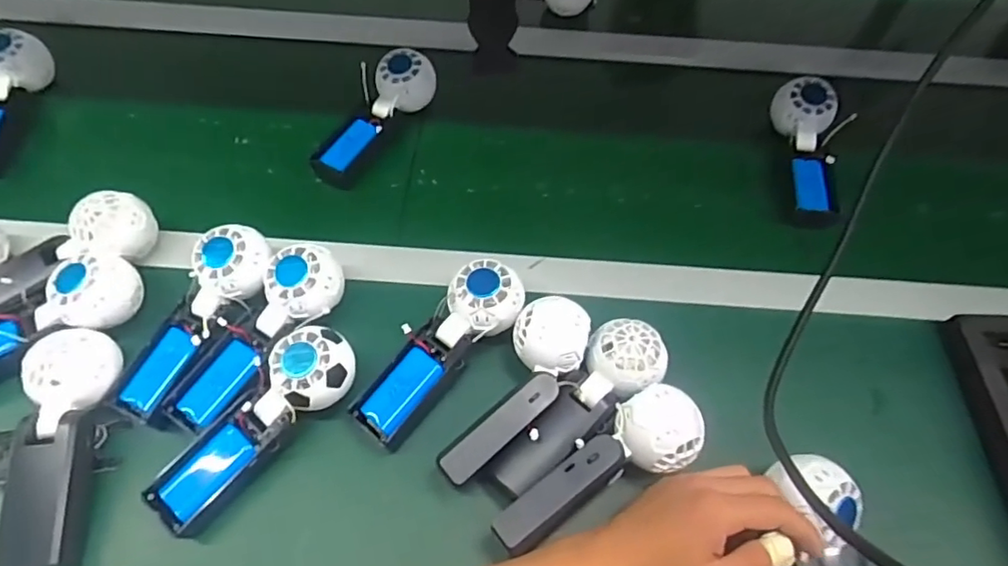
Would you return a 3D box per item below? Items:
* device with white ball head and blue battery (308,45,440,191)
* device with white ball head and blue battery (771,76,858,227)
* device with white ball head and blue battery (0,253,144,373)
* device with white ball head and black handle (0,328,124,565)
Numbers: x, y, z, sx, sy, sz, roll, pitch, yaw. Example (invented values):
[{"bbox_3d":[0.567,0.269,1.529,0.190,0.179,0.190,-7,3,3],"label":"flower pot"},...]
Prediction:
[{"bbox_3d":[-0.142,-0.176,0.617,0.064,0.043,0.167,28,74,13],"label":"device with white ball head and blue battery"},{"bbox_3d":[0.326,-0.140,0.611,0.052,0.044,0.172,4,72,0],"label":"device with white ball head and blue battery"},{"bbox_3d":[-0.388,0.034,0.479,0.172,0.053,0.065,-27,63,-1],"label":"device with white ball head and blue battery"},{"bbox_3d":[-0.332,0.120,0.426,0.064,0.055,0.173,-3,59,-5],"label":"device with white ball head and black handle"}]

